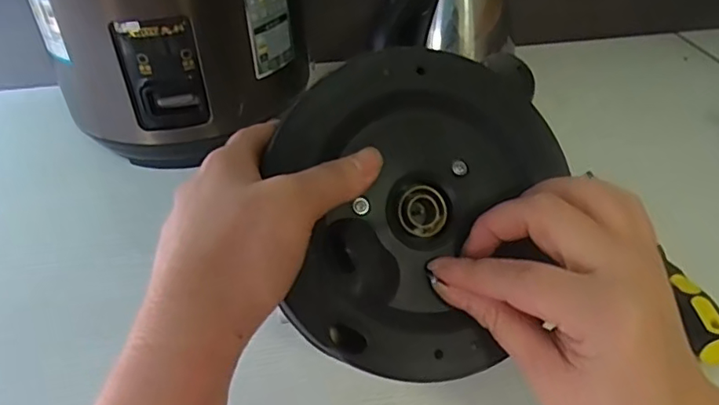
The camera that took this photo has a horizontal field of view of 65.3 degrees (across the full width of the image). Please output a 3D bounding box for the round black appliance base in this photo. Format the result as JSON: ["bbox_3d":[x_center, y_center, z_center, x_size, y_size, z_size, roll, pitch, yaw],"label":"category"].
[{"bbox_3d":[0.031,0.003,0.258,0.132,0.144,0.018,-7,-7,-12],"label":"round black appliance base"}]

